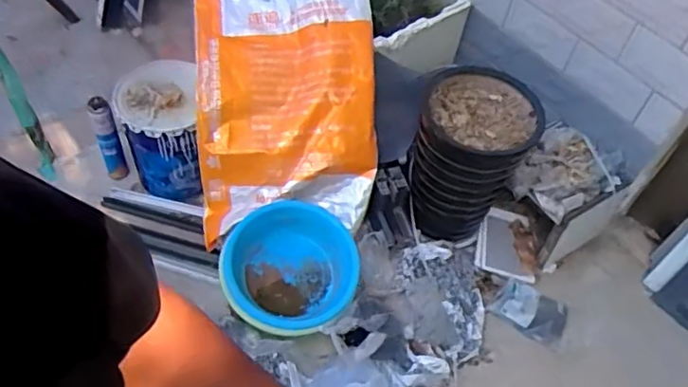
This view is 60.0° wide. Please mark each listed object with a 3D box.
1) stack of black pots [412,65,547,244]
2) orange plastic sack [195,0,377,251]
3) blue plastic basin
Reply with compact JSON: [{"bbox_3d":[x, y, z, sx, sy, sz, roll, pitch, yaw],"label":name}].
[{"bbox_3d":[0.363,-0.094,1.768,0.326,0.421,0.329,16,52,7],"label":"stack of black pots"},{"bbox_3d":[-0.179,-0.310,1.818,0.510,0.451,0.717,-3,52,-8],"label":"orange plastic sack"},{"bbox_3d":[-0.145,0.213,1.700,0.366,0.129,0.363,3,51,-3],"label":"blue plastic basin"}]

